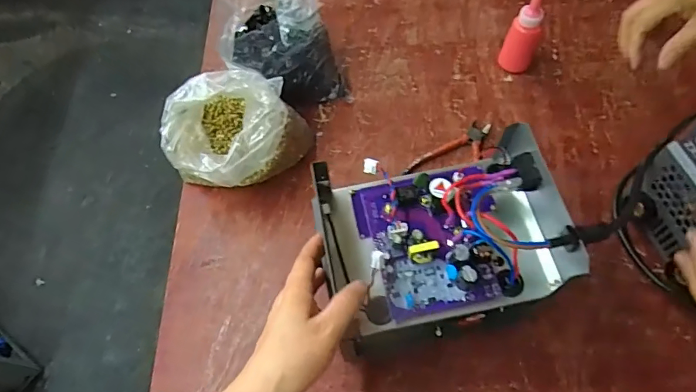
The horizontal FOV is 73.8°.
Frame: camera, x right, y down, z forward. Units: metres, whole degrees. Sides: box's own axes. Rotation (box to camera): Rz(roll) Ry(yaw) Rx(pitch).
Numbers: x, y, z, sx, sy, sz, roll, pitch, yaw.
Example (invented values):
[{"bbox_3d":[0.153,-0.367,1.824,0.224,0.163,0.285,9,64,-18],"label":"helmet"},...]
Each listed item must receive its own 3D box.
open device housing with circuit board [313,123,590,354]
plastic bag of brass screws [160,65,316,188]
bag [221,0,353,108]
[{"bbox_3d":[0.081,0.025,0.431,0.208,0.077,0.170,-14,62,-4],"label":"open device housing with circuit board"},{"bbox_3d":[-0.142,-0.079,0.597,0.127,0.146,0.168,36,70,18],"label":"plastic bag of brass screws"},{"bbox_3d":[-0.110,-0.230,0.657,0.152,0.168,0.188,-30,66,-12],"label":"bag"}]

